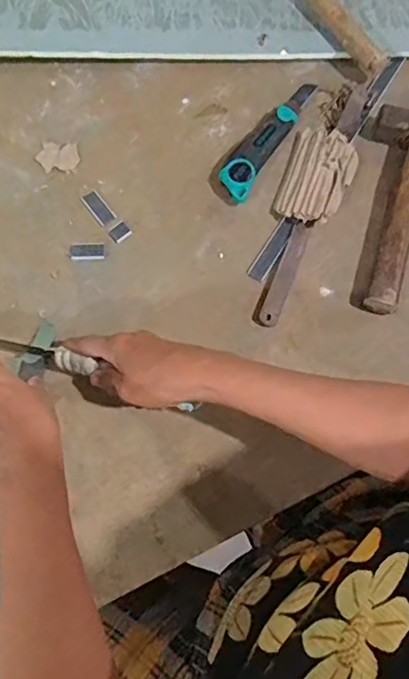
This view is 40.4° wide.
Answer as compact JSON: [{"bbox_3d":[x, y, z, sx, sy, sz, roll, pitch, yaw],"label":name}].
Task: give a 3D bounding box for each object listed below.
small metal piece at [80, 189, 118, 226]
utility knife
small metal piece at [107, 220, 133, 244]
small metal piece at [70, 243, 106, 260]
[{"bbox_3d":[-0.111,-0.139,0.587,0.020,0.005,0.042,-34,77,-11],"label":"small metal piece"},{"bbox_3d":[0.072,-0.226,0.603,0.033,0.022,0.177,31,74,7],"label":"utility knife"},{"bbox_3d":[-0.087,-0.111,0.575,0.021,0.004,0.019,-36,78,-12],"label":"small metal piece"},{"bbox_3d":[-0.119,-0.090,0.567,0.035,0.004,0.018,-3,73,-3],"label":"small metal piece"}]

